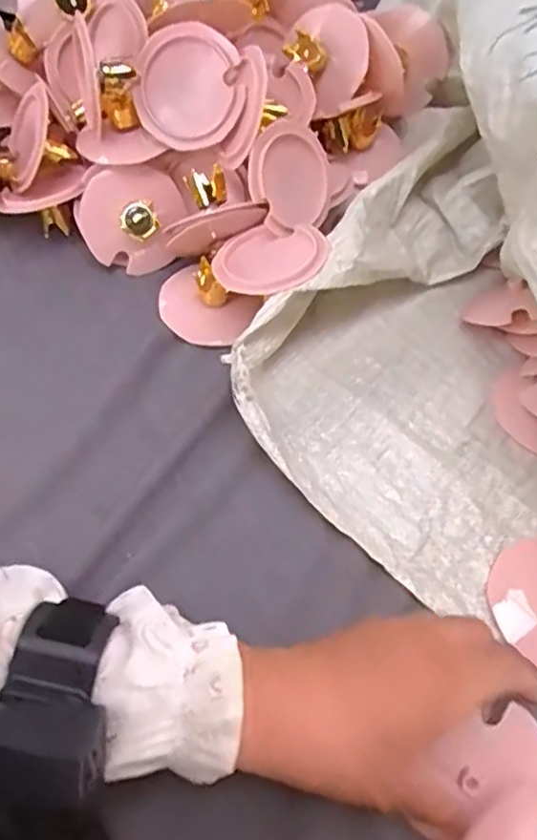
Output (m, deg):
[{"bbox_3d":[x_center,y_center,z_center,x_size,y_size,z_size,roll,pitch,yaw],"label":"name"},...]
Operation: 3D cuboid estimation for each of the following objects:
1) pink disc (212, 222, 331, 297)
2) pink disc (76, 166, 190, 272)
[{"bbox_3d":[0.001,-0.106,0.443,0.077,0.013,0.065,-10,46,12],"label":"pink disc"},{"bbox_3d":[-0.095,-0.146,0.482,0.076,0.035,0.073,-4,101,-18],"label":"pink disc"}]

